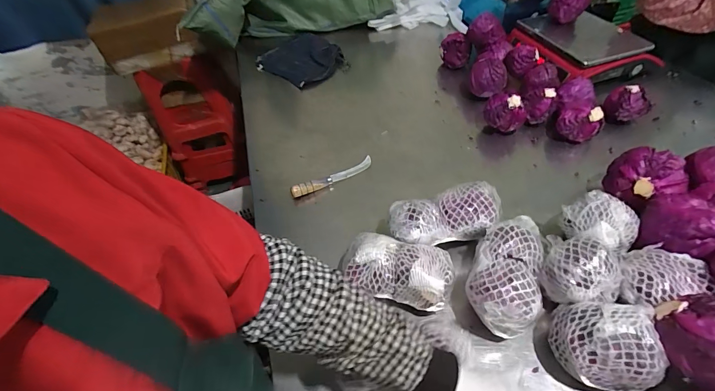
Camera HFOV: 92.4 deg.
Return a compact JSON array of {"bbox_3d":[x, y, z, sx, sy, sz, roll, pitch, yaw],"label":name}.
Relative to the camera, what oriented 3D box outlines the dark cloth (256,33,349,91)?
[{"bbox_3d":[-0.190,-0.471,1.187,0.298,0.033,0.245,33,59,29],"label":"dark cloth"}]

